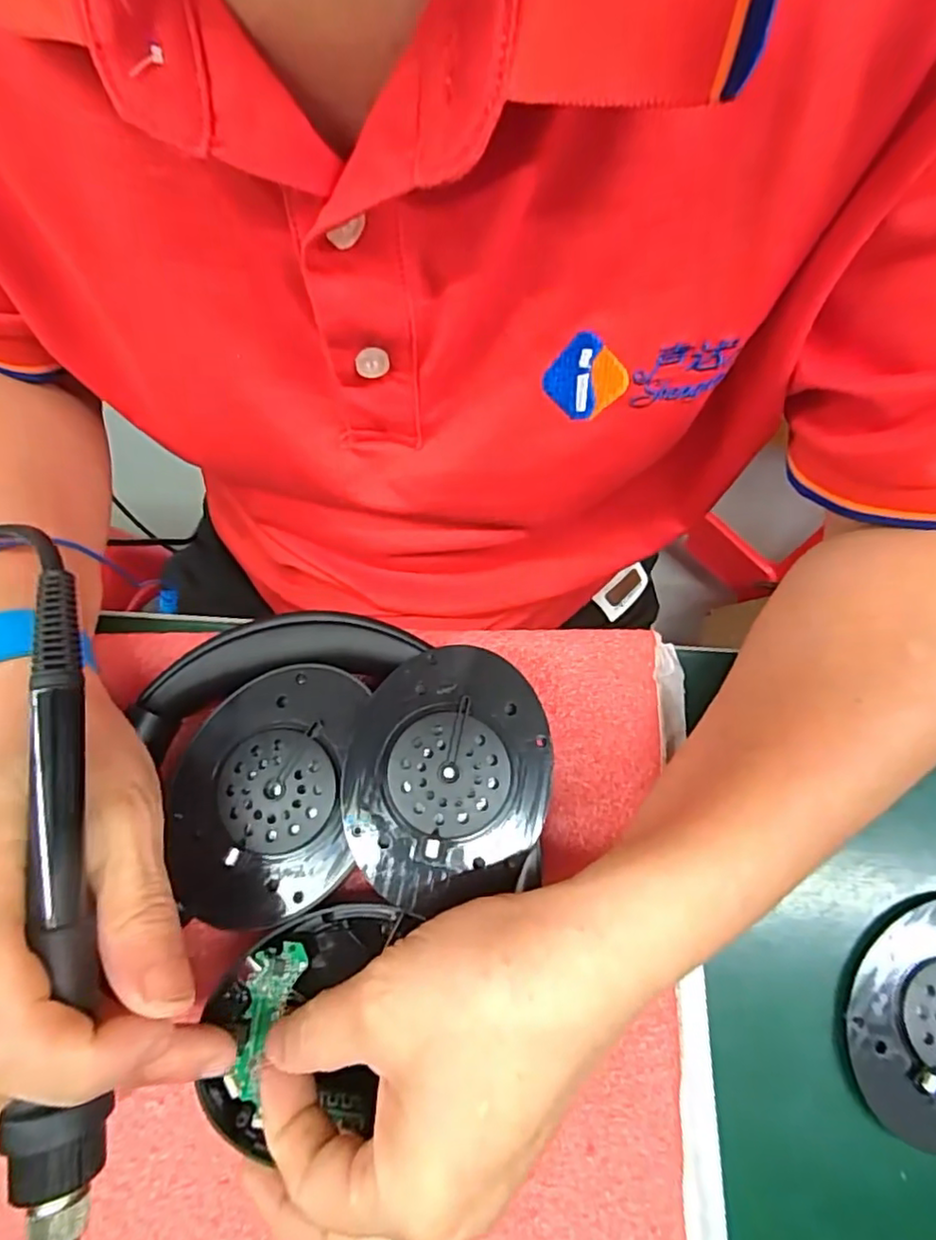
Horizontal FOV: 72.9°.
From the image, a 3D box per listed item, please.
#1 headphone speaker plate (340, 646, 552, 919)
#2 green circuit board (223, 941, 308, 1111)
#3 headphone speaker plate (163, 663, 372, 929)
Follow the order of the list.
[{"bbox_3d":[-0.007,0.052,0.216,0.067,0.006,0.083,8,75,3],"label":"headphone speaker plate"},{"bbox_3d":[-0.068,0.131,0.209,0.017,0.004,0.047,12,76,5],"label":"green circuit board"},{"bbox_3d":[-0.070,0.058,0.218,0.068,0.009,0.083,-9,74,-1],"label":"headphone speaker plate"}]

